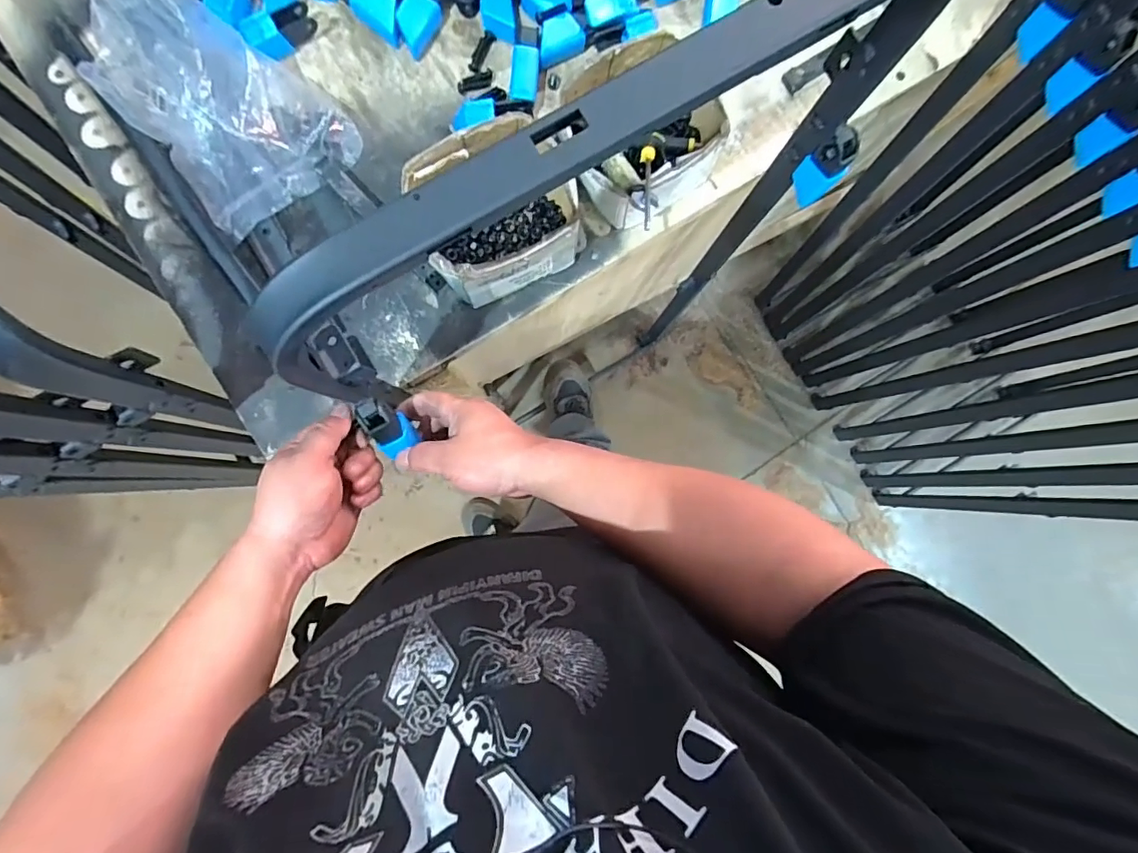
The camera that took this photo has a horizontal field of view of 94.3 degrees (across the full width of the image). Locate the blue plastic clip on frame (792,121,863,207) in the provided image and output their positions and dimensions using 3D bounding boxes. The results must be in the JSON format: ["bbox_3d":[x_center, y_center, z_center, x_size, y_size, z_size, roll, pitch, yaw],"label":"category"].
[{"bbox_3d":[0.252,-0.254,0.522,0.029,0.085,0.039,-40,93,-4],"label":"blue plastic clip on frame"}]

